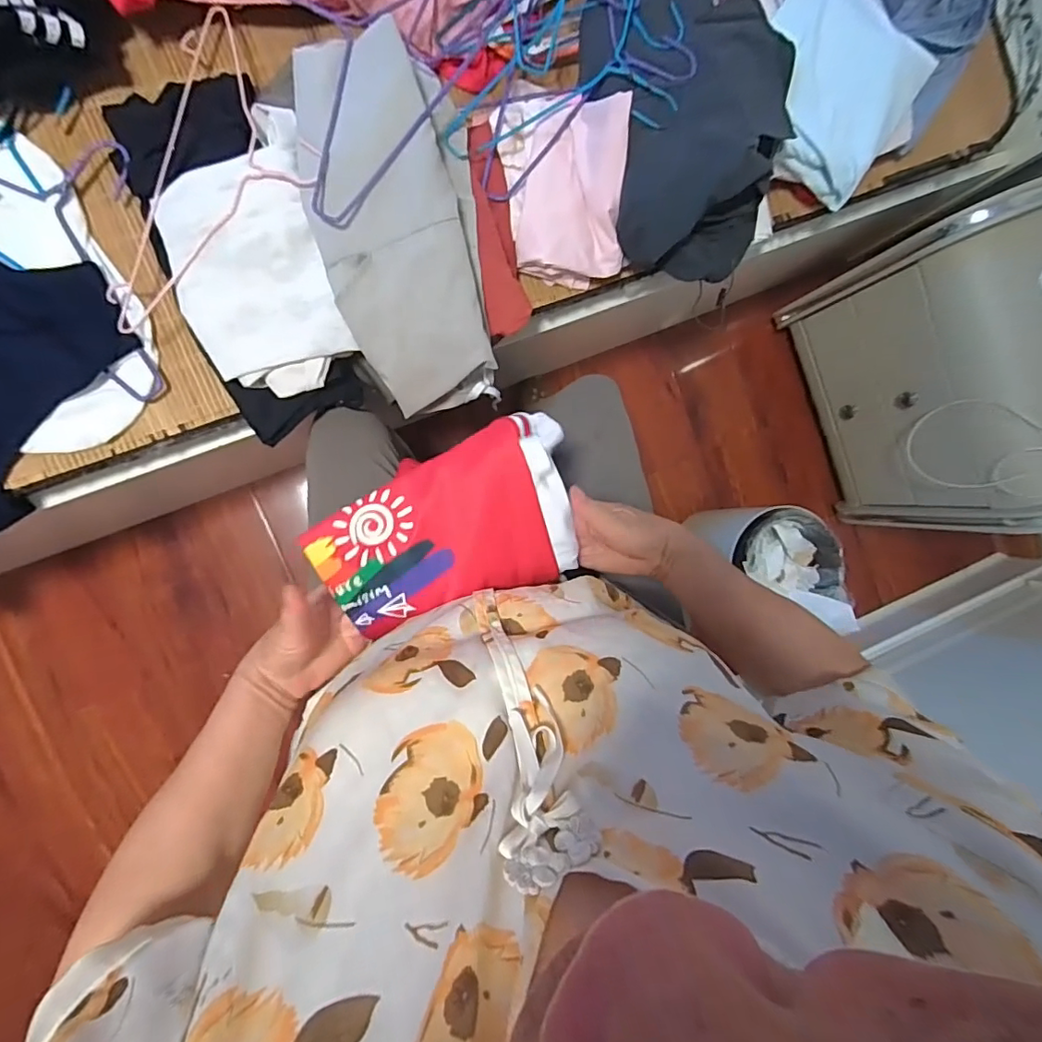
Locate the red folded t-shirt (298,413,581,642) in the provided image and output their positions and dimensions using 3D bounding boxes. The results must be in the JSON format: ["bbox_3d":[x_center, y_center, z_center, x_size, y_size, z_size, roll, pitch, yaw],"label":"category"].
[{"bbox_3d":[-0.058,0.013,0.436,0.205,0.040,0.149,-17,95,-8],"label":"red folded t-shirt"}]

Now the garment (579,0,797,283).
[{"bbox_3d":[0.201,-0.485,0.614,0.242,0.096,0.362,-1,92,-9],"label":"garment"}]

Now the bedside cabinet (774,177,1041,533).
[{"bbox_3d":[0.840,-0.279,0.967,0.412,0.419,0.506,-23,96,-8],"label":"bedside cabinet"}]

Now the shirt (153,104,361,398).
[{"bbox_3d":[-0.288,-0.275,0.565,0.160,0.040,0.277,-16,95,-8],"label":"shirt"}]

